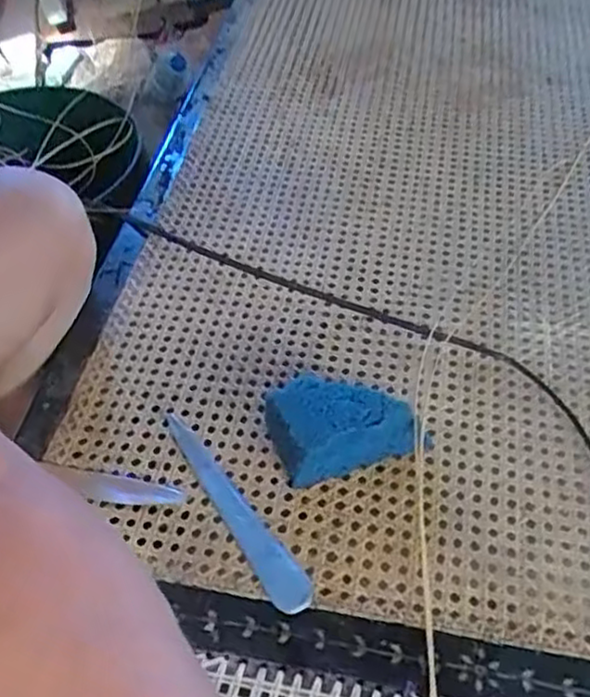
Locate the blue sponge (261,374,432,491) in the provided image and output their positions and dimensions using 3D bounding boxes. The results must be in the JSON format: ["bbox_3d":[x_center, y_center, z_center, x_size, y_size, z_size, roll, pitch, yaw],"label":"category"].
[{"bbox_3d":[0.043,0.056,0.553,0.124,0.057,0.071,-12,53,-8],"label":"blue sponge"}]

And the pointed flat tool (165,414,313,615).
[{"bbox_3d":[-0.046,0.117,0.536,0.028,0.004,0.187,-28,57,-19],"label":"pointed flat tool"}]

